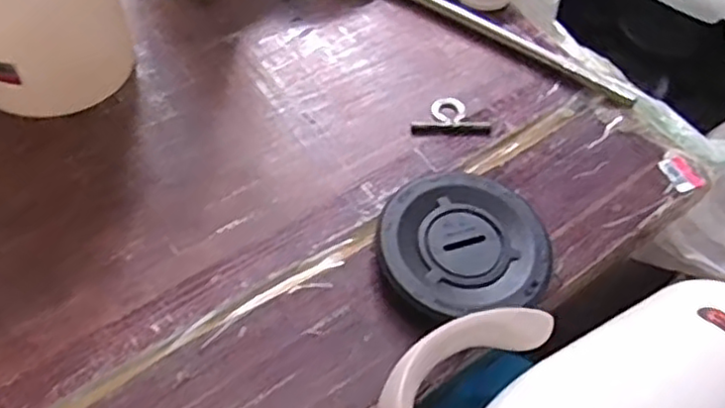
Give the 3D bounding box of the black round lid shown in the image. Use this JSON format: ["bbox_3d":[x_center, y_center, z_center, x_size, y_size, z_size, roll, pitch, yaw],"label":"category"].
[{"bbox_3d":[0.075,0.031,0.506,0.123,0.027,0.114,3,56,-5],"label":"black round lid"}]

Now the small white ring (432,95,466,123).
[{"bbox_3d":[0.077,-0.084,0.607,0.029,0.006,0.034,23,57,9],"label":"small white ring"}]

